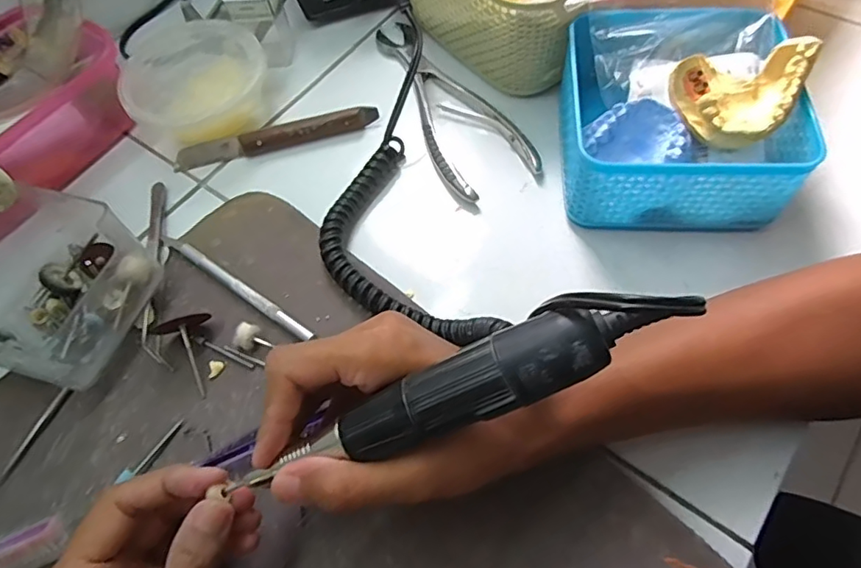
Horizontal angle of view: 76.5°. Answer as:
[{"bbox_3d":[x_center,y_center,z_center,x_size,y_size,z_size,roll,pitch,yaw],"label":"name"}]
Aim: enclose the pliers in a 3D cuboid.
[{"bbox_3d":[0.011,-0.139,0.410,0.068,0.021,0.185,-24,62,-8],"label":"pliers"}]

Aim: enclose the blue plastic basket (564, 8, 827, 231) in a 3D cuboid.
[{"bbox_3d":[0.154,-0.104,0.344,0.134,0.070,0.127,4,61,7],"label":"blue plastic basket"}]

